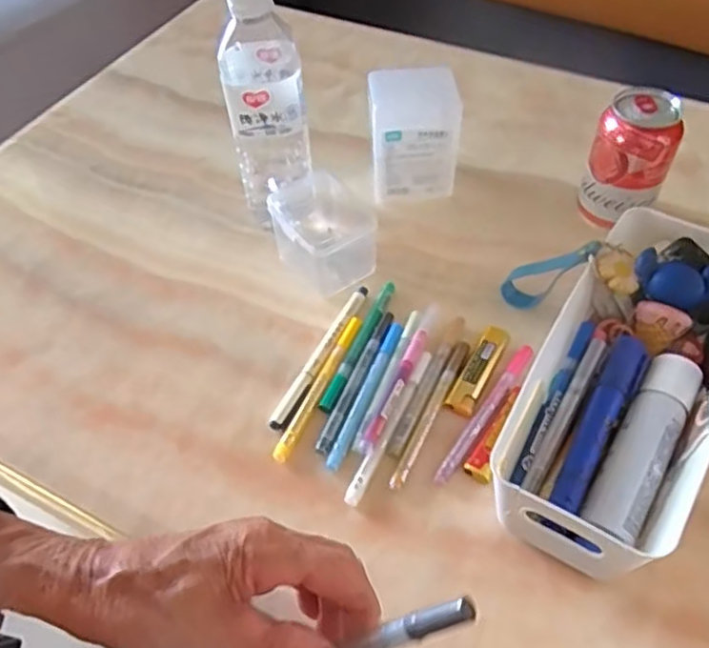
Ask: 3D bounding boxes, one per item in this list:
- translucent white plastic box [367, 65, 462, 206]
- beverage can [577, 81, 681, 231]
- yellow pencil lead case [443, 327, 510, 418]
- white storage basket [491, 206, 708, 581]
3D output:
[{"bbox_3d":[0.054,-0.168,0.595,0.077,0.104,0.048,-7,51,-4],"label":"translucent white plastic box"},{"bbox_3d":[0.233,-0.137,0.564,0.059,0.106,0.058,-1,51,1],"label":"beverage can"},{"bbox_3d":[0.092,0.033,0.493,0.022,0.005,0.079,23,55,20],"label":"yellow pencil lead case"},{"bbox_3d":[0.179,0.040,0.441,0.110,0.089,0.250,24,55,20],"label":"white storage basket"}]

